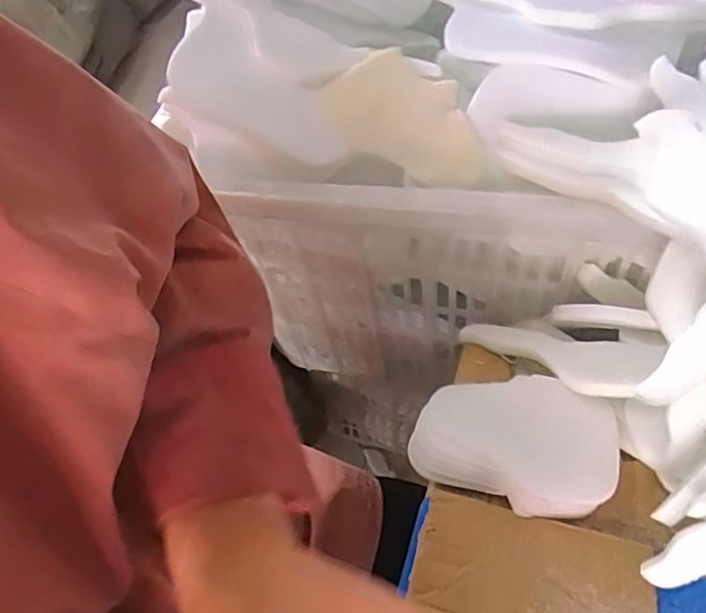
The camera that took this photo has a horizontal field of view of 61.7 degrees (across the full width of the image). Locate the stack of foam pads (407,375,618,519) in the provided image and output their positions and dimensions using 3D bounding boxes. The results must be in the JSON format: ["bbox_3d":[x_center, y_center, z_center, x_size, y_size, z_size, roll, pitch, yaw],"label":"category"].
[{"bbox_3d":[0.124,0.101,0.461,0.145,0.025,0.102,10,54,10],"label":"stack of foam pads"}]

